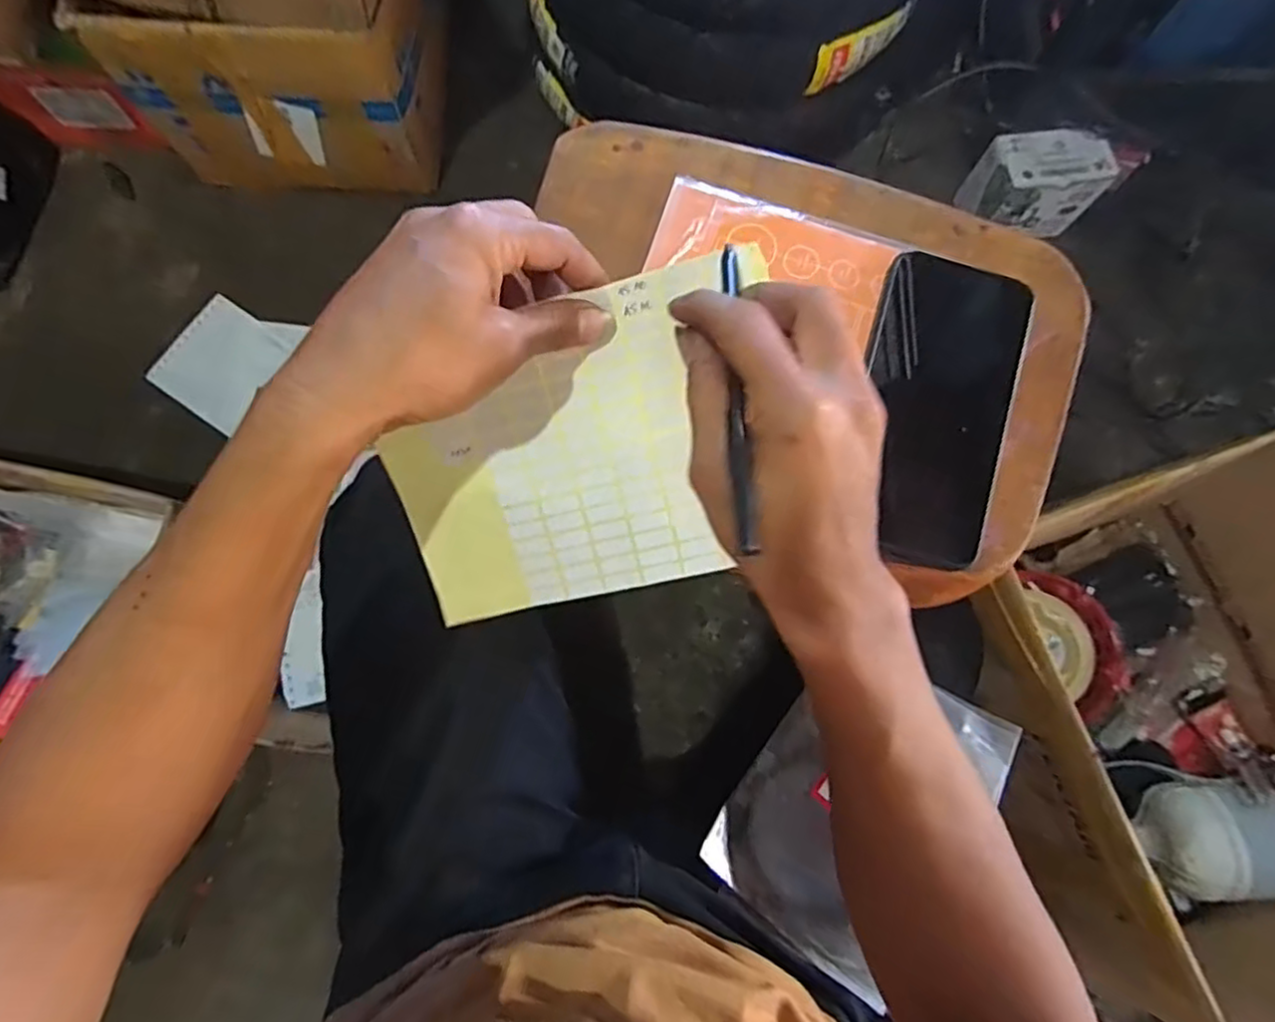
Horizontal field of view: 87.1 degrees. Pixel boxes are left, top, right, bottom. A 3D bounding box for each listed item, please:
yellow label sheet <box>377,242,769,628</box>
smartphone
[{"bbox_3d":[-0.030,-0.026,0.345,0.200,0.014,0.152,-13,107,9],"label":"yellow label sheet"},{"bbox_3d":[0.164,-0.058,0.370,0.078,0.012,0.171,15,79,2],"label":"smartphone"}]

